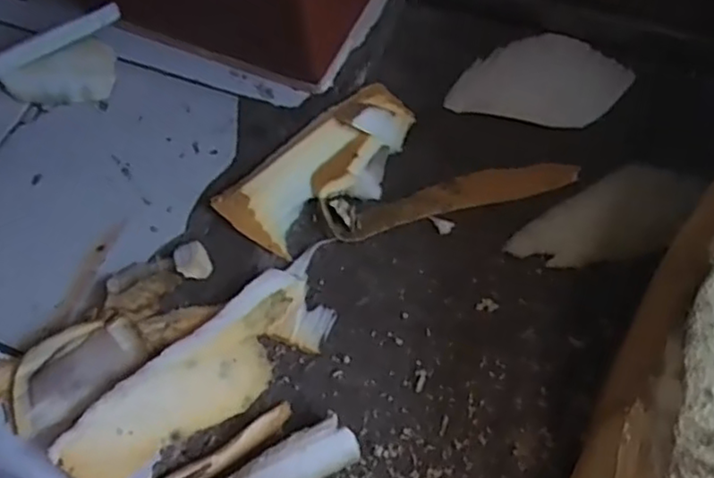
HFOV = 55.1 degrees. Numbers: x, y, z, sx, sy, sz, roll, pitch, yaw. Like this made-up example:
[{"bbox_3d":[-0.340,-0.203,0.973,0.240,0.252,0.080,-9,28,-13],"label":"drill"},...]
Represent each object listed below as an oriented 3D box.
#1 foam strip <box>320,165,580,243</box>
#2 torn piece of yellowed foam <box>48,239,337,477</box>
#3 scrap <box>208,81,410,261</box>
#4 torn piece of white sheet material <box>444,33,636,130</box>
[{"bbox_3d":[0.084,-0.039,0.620,0.225,0.020,0.042,-13,66,-5],"label":"foam strip"},{"bbox_3d":[-0.119,0.101,0.544,0.243,0.026,0.076,-35,69,-14],"label":"torn piece of yellowed foam"},{"bbox_3d":[-0.026,-0.067,0.628,0.198,0.023,0.085,-41,67,-13],"label":"scrap"},{"bbox_3d":[0.181,-0.160,0.676,0.158,0.023,0.104,14,66,7],"label":"torn piece of white sheet material"}]

